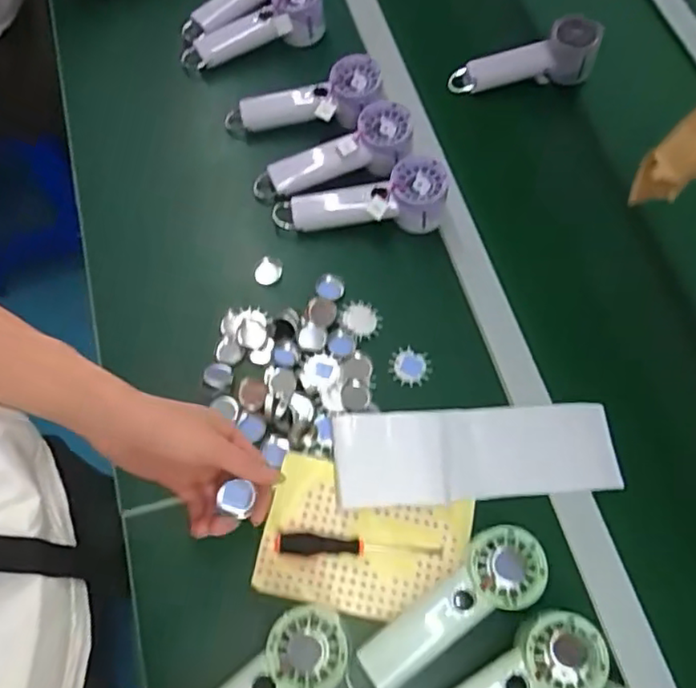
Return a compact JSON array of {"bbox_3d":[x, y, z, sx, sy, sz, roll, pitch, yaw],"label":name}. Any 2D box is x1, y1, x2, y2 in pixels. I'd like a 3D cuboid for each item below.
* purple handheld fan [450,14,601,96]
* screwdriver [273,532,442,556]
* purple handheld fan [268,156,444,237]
[{"bbox_3d":[0.227,-0.374,0.829,0.185,0.080,0.064,-9,66,-7],"label":"purple handheld fan"},{"bbox_3d":[0.010,0.184,0.570,0.151,0.023,0.018,4,65,-1],"label":"screwdriver"},{"bbox_3d":[0.013,-0.163,0.707,0.192,0.064,0.062,-2,65,-4],"label":"purple handheld fan"}]

